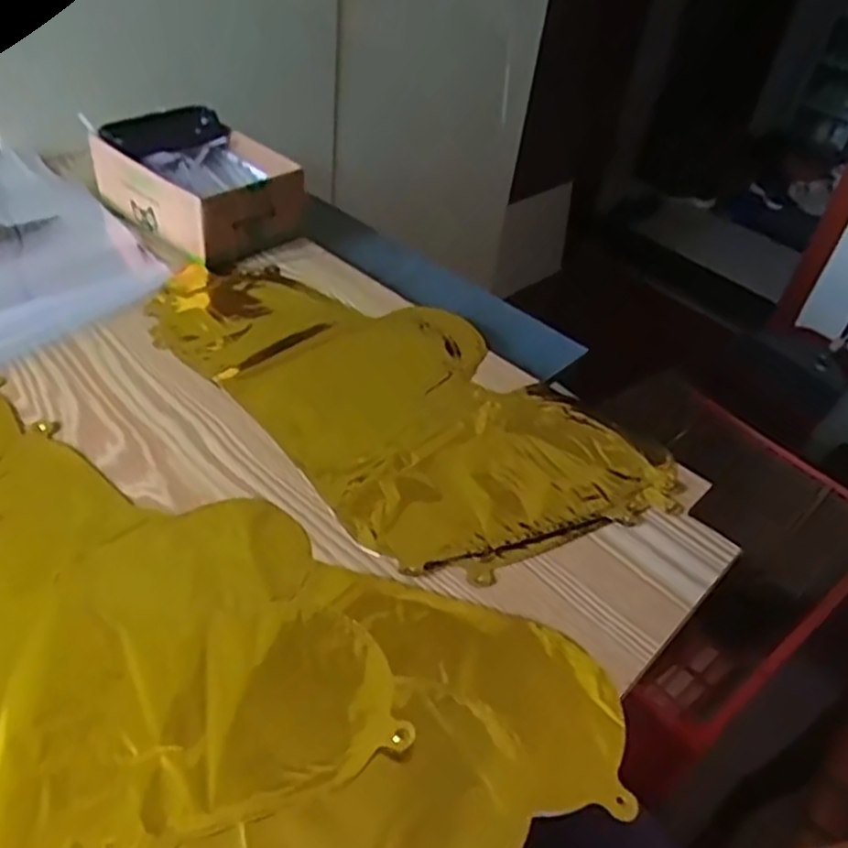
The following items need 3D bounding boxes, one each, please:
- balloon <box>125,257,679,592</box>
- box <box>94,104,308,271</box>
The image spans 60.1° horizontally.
[{"bbox_3d":[-0.034,-0.033,0.575,0.424,0.012,0.221,35,47,28],"label":"balloon"},{"bbox_3d":[-0.218,-0.233,0.720,0.181,0.071,0.131,33,47,27],"label":"box"}]

